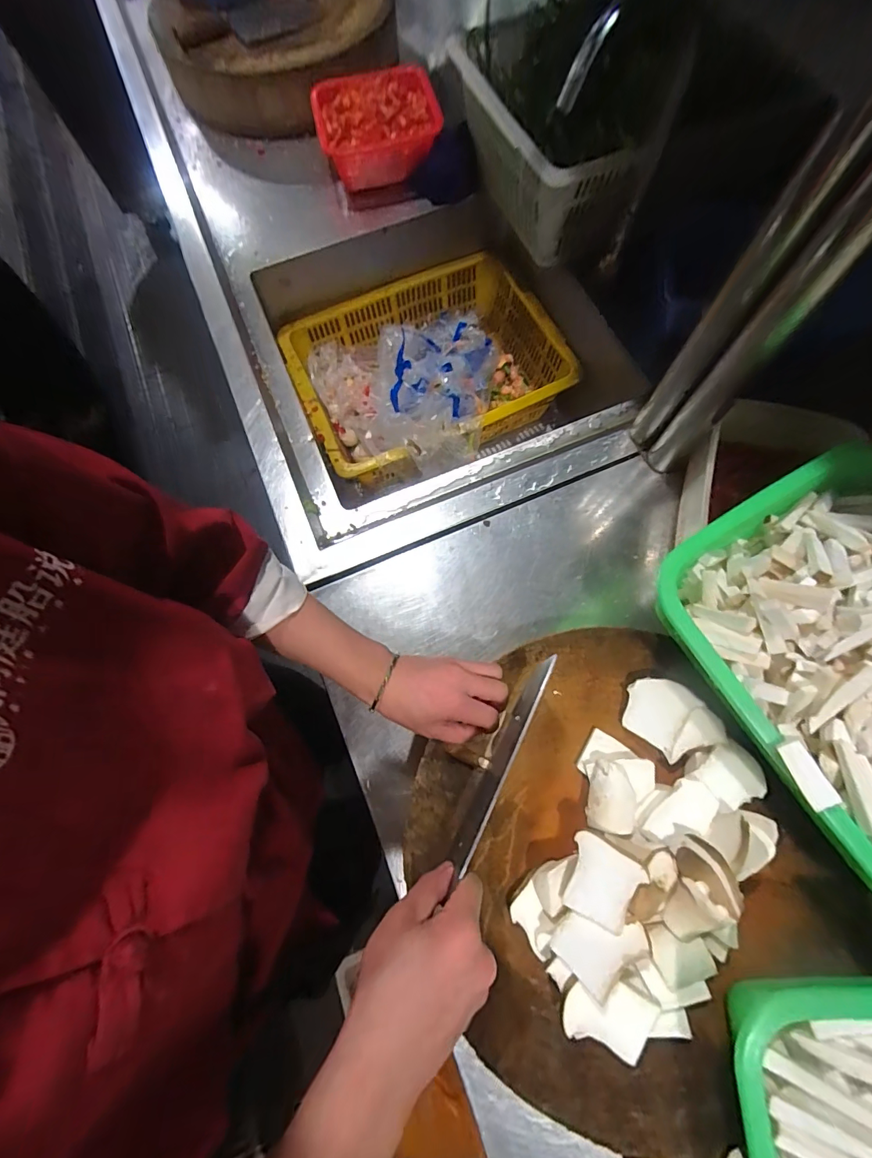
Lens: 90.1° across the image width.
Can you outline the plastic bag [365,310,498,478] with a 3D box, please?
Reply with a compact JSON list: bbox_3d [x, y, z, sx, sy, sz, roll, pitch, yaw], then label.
[{"bbox_3d":[-0.007,-0.370,0.843,0.228,0.122,0.414,6,60,3],"label":"plastic bag"}]

